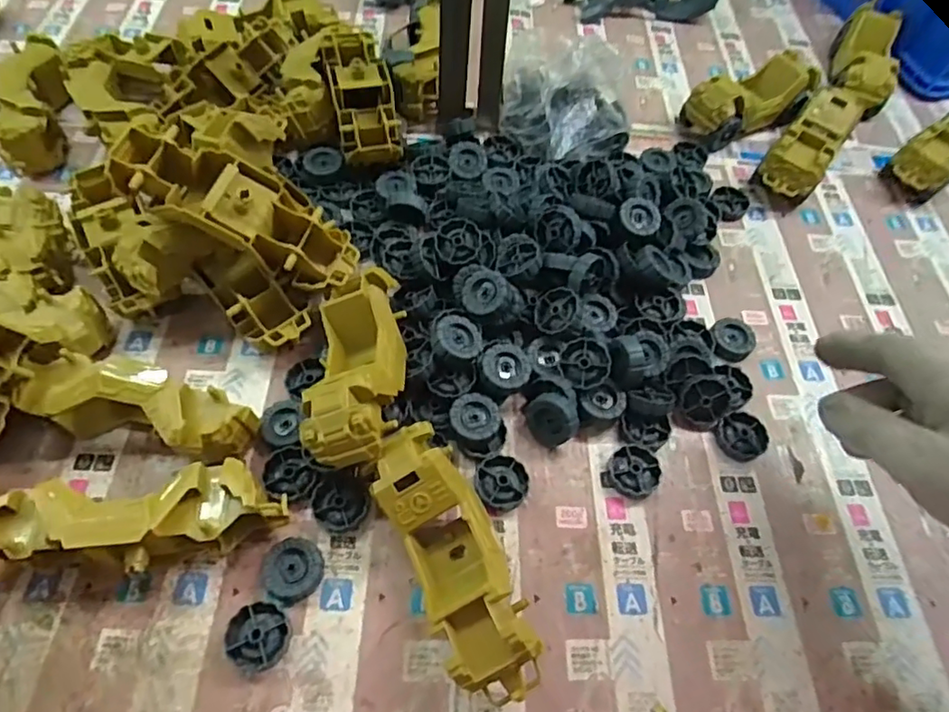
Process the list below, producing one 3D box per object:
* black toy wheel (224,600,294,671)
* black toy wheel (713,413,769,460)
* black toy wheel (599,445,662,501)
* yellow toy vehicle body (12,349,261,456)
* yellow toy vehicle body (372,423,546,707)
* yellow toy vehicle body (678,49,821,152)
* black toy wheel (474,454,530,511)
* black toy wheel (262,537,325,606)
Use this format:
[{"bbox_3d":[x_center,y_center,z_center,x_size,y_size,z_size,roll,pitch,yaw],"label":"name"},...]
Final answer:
[{"bbox_3d":[-0.134,0.175,0.365,0.037,0.010,0.037,2,59,-3],"label":"black toy wheel"},{"bbox_3d":[0.210,0.062,0.457,0.039,0.009,0.036,2,59,-3],"label":"black toy wheel"},{"bbox_3d":[0.120,0.088,0.442,0.039,0.013,0.039,2,59,-3],"label":"black toy wheel"},{"bbox_3d":[-0.232,0.040,0.417,0.153,0.059,0.050,13,59,4],"label":"yellow toy vehicle body"},{"bbox_3d":[-0.011,0.127,0.375,0.063,0.065,0.169,-22,63,-16],"label":"yellow toy vehicle body"},{"bbox_3d":[0.295,-0.278,0.635,0.131,0.064,0.060,-25,64,-17],"label":"yellow toy vehicle body"},{"bbox_3d":[0.020,0.093,0.428,0.038,0.011,0.038,2,59,-3],"label":"black toy wheel"},{"bbox_3d":[-0.119,0.141,0.385,0.037,0.016,0.038,2,59,-3],"label":"black toy wheel"}]

